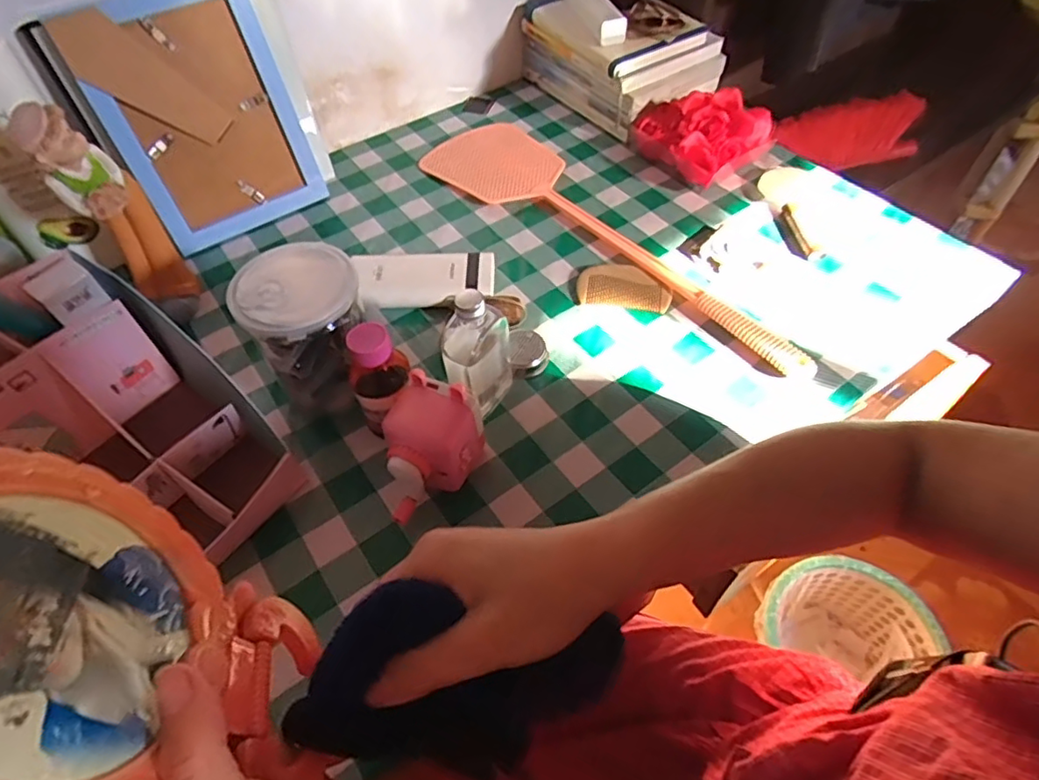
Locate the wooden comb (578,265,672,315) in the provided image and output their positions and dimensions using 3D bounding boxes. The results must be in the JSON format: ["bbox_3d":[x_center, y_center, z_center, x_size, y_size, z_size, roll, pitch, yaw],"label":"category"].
[{"bbox_3d":[0.100,-0.099,0.569,0.086,0.010,0.054,9,54,8],"label":"wooden comb"}]

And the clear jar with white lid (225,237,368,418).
[{"bbox_3d":[-0.156,-0.039,0.461,0.082,0.114,0.088,-1,53,1],"label":"clear jar with white lid"}]

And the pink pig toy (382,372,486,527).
[{"bbox_3d":[-0.067,0.045,0.425,0.058,0.079,0.081,26,58,20],"label":"pink pig toy"}]

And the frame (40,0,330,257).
[{"bbox_3d":[-0.302,-0.261,0.577,0.165,0.212,0.023,-33,44,-19],"label":"frame"}]

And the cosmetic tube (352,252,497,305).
[{"bbox_3d":[-0.090,-0.106,0.572,0.130,0.025,0.055,0,53,2],"label":"cosmetic tube"}]

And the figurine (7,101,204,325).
[{"bbox_3d":[-0.331,-0.142,0.492,0.052,0.193,0.055,-27,57,-17],"label":"figurine"}]

